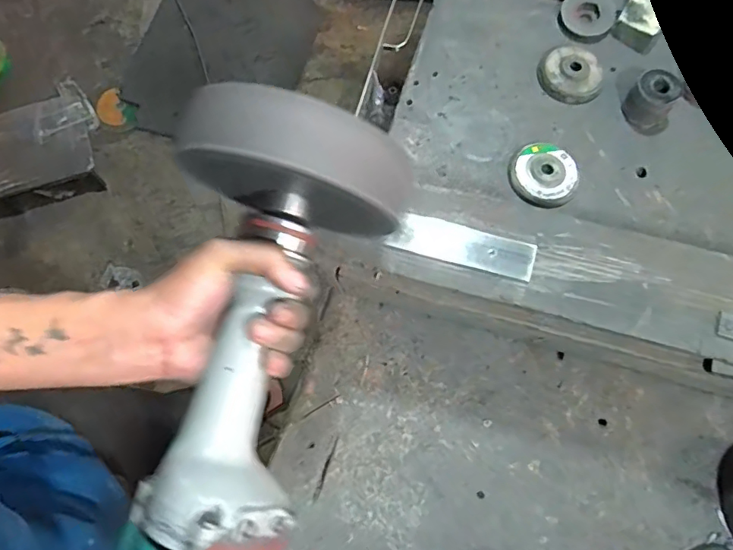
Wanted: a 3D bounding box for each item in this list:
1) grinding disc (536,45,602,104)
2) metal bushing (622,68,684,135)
[{"bbox_3d":[0.271,-0.266,0.690,0.078,0.020,0.088,-21,72,-6],"label":"grinding disc"},{"bbox_3d":[0.363,-0.219,0.656,0.059,0.048,0.062,0,71,1],"label":"metal bushing"}]

